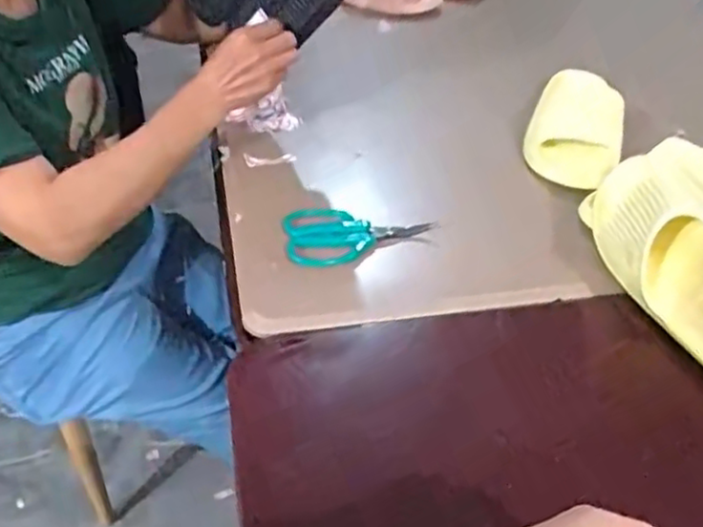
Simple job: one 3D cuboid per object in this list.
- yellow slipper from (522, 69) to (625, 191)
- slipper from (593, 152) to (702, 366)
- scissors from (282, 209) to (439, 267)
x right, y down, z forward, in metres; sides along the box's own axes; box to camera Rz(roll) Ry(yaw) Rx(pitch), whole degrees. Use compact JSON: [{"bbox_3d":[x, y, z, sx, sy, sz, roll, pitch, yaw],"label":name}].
[{"bbox_3d":[0.283,-0.183,0.849,0.111,0.058,0.258,15,43,14],"label":"yellow slipper"},{"bbox_3d":[0.295,0.007,0.598,0.073,0.106,0.267,-11,43,-16],"label":"slipper"},{"bbox_3d":[0.006,-0.034,0.689,0.150,0.017,0.069,-11,43,-15],"label":"scissors"}]

